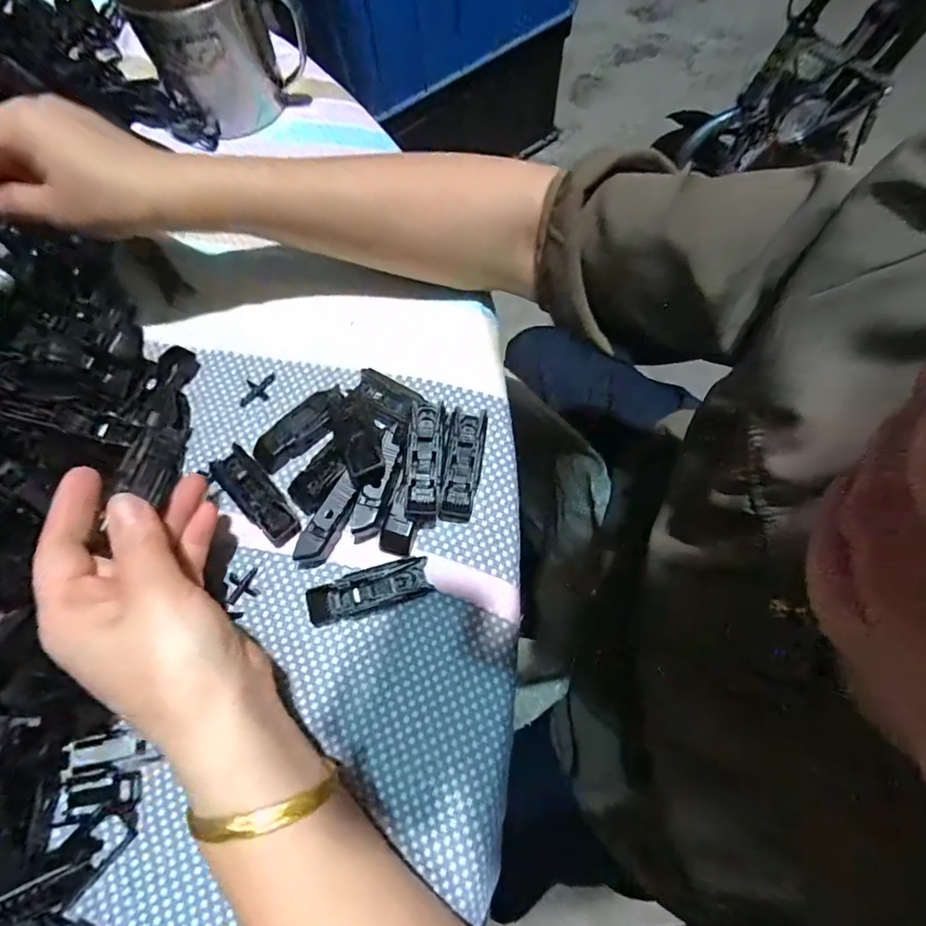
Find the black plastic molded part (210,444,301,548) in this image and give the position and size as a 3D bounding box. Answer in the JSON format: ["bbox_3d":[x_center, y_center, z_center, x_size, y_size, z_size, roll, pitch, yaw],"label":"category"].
[{"bbox_3d":[-0.122,0.018,0.303,0.067,0.009,0.024,42,78,14],"label":"black plastic molded part"}]

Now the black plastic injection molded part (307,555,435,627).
[{"bbox_3d":[-0.051,0.070,0.280,0.065,0.014,0.022,-16,72,-3],"label":"black plastic injection molded part"}]

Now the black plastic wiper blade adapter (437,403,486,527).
[{"bbox_3d":[0.000,0.000,0.305,0.020,0.010,0.069,7,72,4],"label":"black plastic wiper blade adapter"}]

